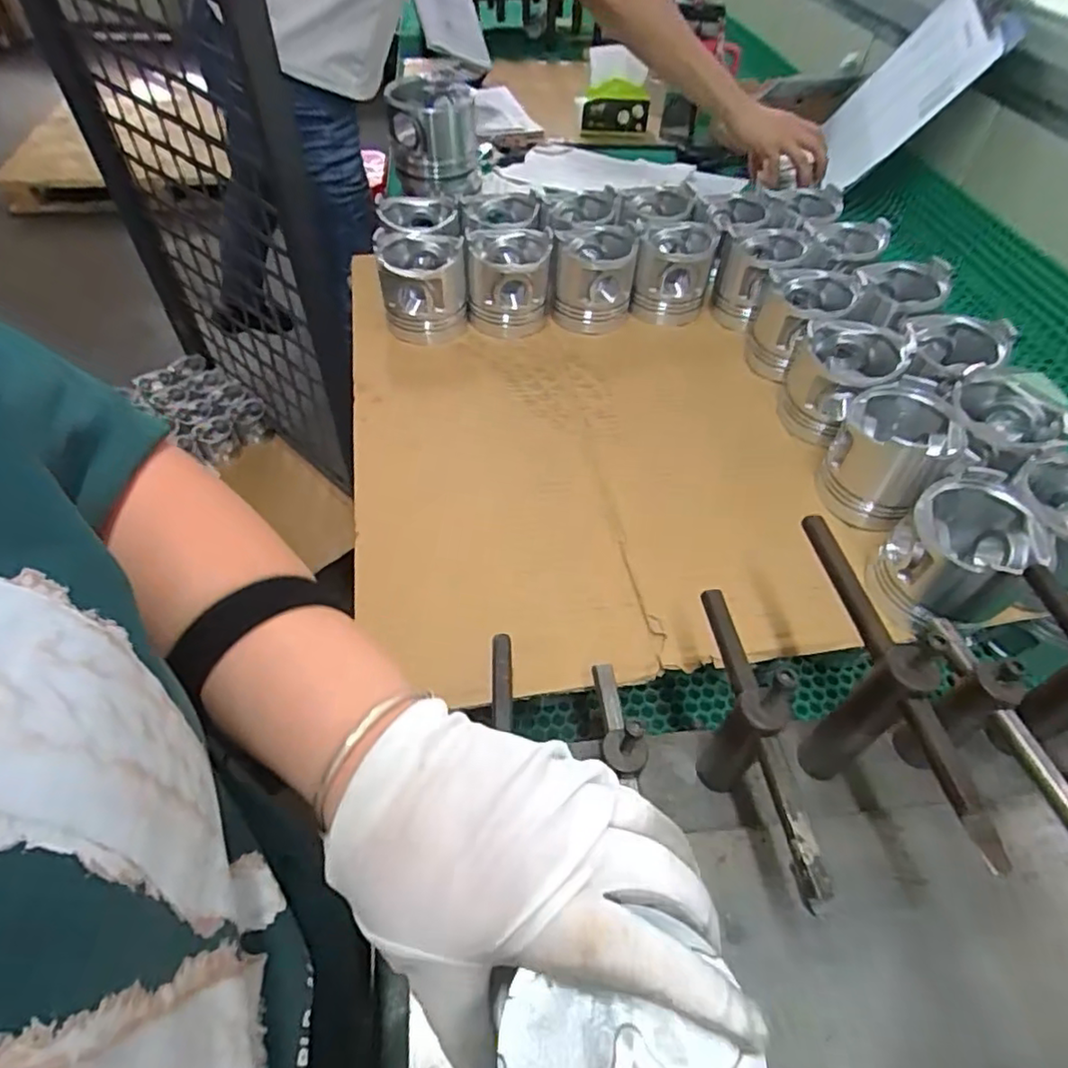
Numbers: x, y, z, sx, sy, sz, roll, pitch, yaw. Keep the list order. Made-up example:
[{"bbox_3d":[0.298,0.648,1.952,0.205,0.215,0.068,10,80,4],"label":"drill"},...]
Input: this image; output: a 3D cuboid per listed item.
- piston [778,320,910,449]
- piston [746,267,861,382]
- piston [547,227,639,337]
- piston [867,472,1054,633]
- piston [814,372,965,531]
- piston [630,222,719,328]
[{"bbox_3d":[0.271,-0.135,0.557,0.086,0.083,0.088,22,53,15],"label":"piston"},{"bbox_3d":[0.259,-0.206,0.609,0.083,0.083,0.091,25,54,17],"label":"piston"},{"bbox_3d":[0.064,-0.273,0.660,0.081,0.076,0.091,8,51,4],"label":"piston"},{"bbox_3d":[0.289,0.020,0.428,0.095,0.084,0.083,-36,61,-28],"label":"piston"},{"bbox_3d":[0.282,-0.063,0.497,0.082,0.083,0.086,1,51,-2],"label":"piston"},{"bbox_3d":[0.152,-0.285,0.674,0.075,0.072,0.092,14,51,8],"label":"piston"}]

